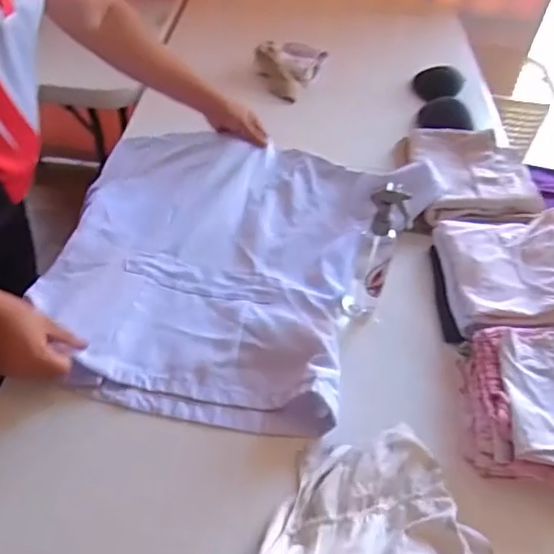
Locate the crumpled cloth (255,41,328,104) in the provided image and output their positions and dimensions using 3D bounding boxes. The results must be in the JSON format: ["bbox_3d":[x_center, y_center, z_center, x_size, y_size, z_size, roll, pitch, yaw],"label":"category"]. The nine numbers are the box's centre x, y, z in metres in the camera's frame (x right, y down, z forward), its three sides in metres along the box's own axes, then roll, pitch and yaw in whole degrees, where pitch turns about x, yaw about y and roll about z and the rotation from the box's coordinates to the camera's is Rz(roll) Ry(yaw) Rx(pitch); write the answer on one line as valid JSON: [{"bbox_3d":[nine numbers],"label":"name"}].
[{"bbox_3d":[0.024,-0.473,1.281,0.136,0.059,0.202,17,46,10],"label":"crumpled cloth"}]

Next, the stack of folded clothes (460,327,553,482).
[{"bbox_3d":[0.306,0.148,0.673,0.151,0.066,0.190,10,45,3],"label":"stack of folded clothes"}]

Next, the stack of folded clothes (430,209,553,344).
[{"bbox_3d":[0.331,-0.011,0.824,0.191,0.079,0.218,4,45,-3],"label":"stack of folded clothes"}]

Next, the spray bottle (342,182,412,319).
[{"bbox_3d":[0.128,-0.027,0.750,0.047,0.208,0.049,17,46,10],"label":"spray bottle"}]

